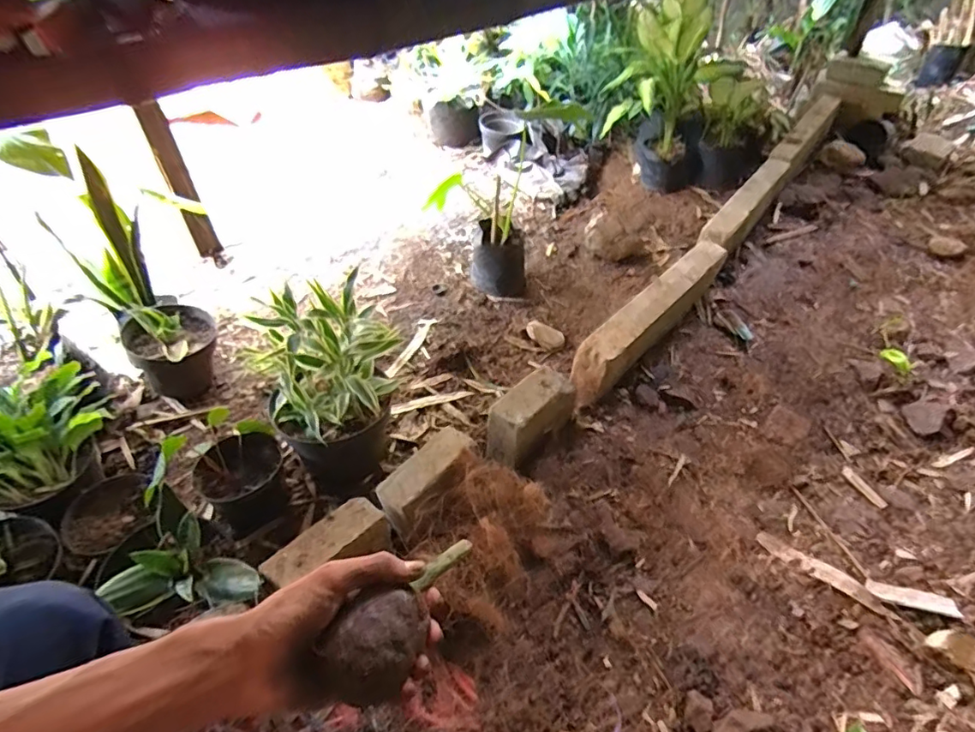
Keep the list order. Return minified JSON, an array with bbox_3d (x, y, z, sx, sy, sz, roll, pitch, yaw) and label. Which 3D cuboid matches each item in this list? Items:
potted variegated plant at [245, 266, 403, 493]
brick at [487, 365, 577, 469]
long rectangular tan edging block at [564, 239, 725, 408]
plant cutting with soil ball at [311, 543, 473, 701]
[{"bbox_3d":[-0.266,0.053,0.930,0.208,0.351,0.180,-23,48,-20],"label":"potted variegated plant"},{"bbox_3d":[0.081,0.106,1.037,0.085,0.141,0.206,34,55,31],"label":"brick"},{"bbox_3d":[0.392,-0.106,1.260,0.095,0.153,0.574,34,55,31],"label":"long rectangular tan edging block"},{"bbox_3d":[-0.053,0.167,0.369,0.052,0.048,0.140,24,32,24],"label":"plant cutting with soil ball"}]

